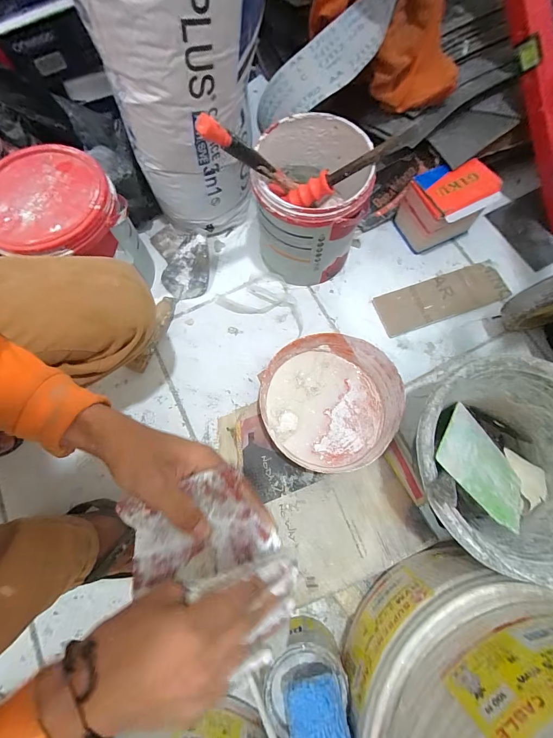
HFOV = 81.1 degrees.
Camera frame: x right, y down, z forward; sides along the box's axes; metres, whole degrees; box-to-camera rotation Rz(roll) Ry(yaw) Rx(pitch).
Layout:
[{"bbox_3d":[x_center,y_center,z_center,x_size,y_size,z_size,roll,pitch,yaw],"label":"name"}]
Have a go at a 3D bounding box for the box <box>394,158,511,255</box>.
[{"bbox_3d":[0.299,-0.296,0.592,0.126,0.110,0.105,-23,77,-7],"label":"box"}]

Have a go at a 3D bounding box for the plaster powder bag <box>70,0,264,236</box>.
[{"bbox_3d":[-0.121,-0.415,0.423,0.190,0.461,0.204,36,77,8],"label":"plaster powder bag"}]

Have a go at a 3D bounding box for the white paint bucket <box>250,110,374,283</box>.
[{"bbox_3d":[0.052,-0.269,0.544,0.163,0.194,0.188,7,75,1],"label":"white paint bucket"}]

